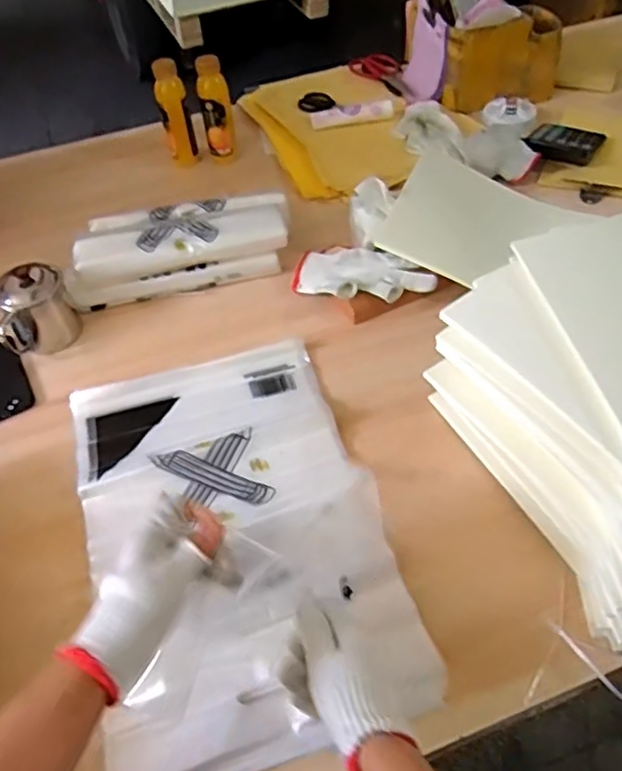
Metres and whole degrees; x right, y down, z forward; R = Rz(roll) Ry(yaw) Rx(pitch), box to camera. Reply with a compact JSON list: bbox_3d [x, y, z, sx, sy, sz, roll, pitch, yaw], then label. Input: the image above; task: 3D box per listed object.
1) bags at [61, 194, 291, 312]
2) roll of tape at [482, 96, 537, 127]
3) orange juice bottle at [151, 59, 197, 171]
[{"bbox_3d":[-0.195,-0.209,0.938,0.331,0.086,0.140,-16,49,-9],"label":"bags"},{"bbox_3d":[0.365,-0.506,1.168,0.090,0.019,0.095,-3,48,3],"label":"roll of tape"},{"bbox_3d":[-0.241,-0.480,1.120,0.052,0.169,0.060,-18,49,-11],"label":"orange juice bottle"}]

